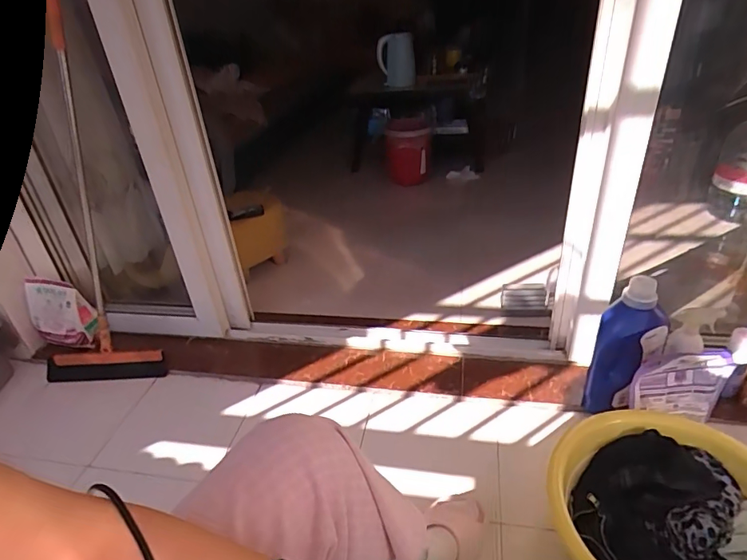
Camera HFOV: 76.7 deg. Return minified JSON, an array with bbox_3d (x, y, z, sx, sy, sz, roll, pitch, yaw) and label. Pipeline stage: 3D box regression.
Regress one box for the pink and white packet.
[{"bbox_3d":[-0.895,0.097,1.350,0.161,0.191,0.075,3,33,13],"label":"pink and white packet"}]

